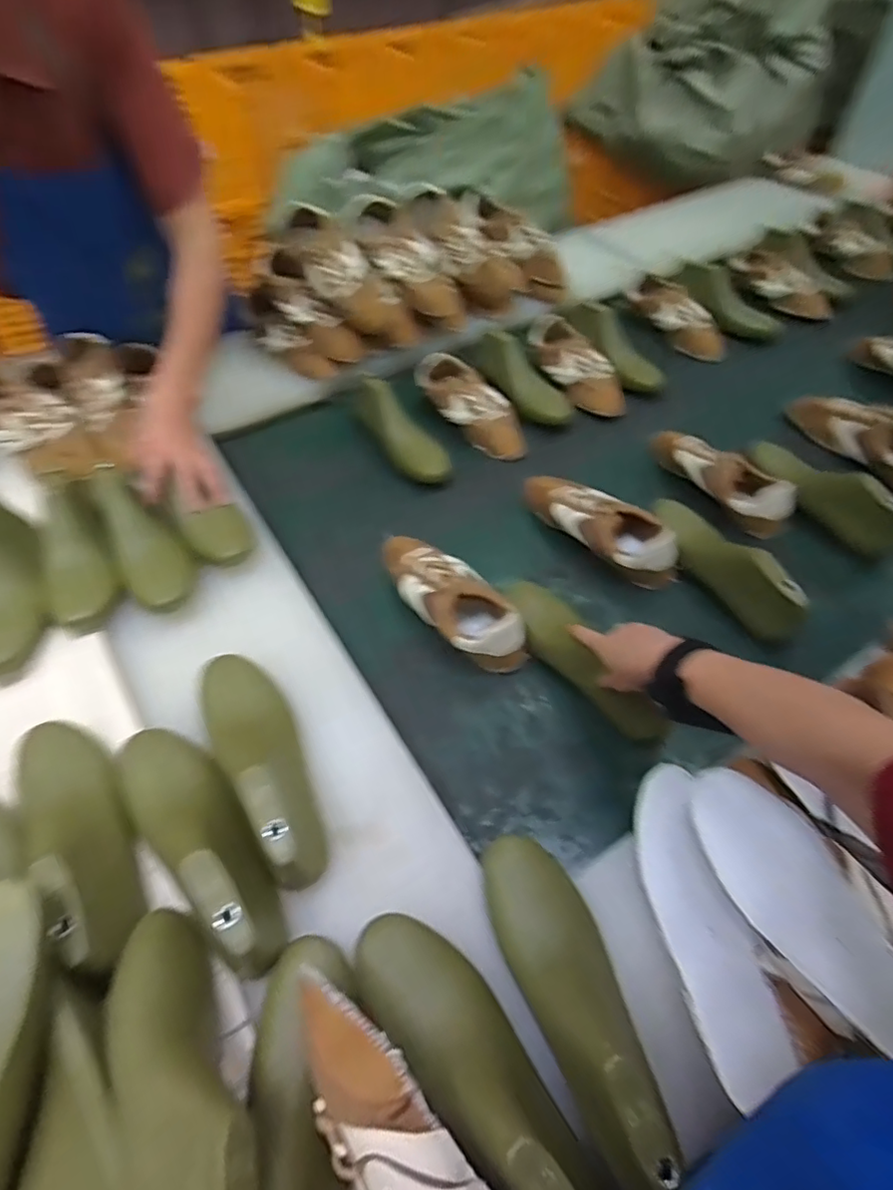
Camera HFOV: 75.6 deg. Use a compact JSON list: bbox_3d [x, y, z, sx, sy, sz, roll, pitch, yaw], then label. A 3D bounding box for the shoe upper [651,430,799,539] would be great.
[{"bbox_3d":[0.420,-0.190,0.893,0.088,0.072,0.241,-25,57,-16],"label":"shoe upper"}]

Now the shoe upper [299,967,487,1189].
[{"bbox_3d":[-0.029,0.351,0.355,0.068,0.037,0.226,-36,61,-23],"label":"shoe upper"}]

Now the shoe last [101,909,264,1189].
[{"bbox_3d":[-0.182,0.340,0.387,0.092,0.082,0.246,-27,38,-18],"label":"shoe last"}]

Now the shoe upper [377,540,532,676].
[{"bbox_3d":[0.002,-0.003,0.734,0.091,0.057,0.237,-32,60,-21],"label":"shoe upper"}]

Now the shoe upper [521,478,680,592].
[{"bbox_3d":[0.217,-0.108,0.822,0.087,0.078,0.253,-37,62,-23],"label":"shoe upper"}]

